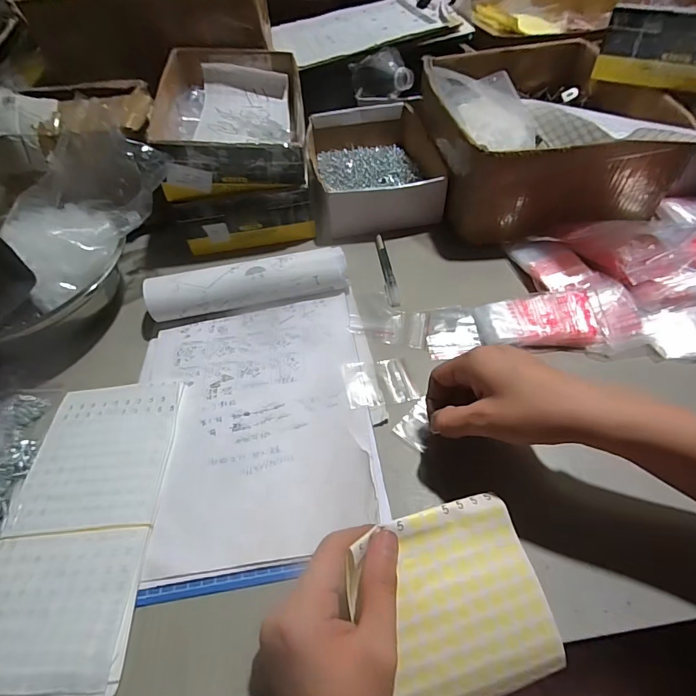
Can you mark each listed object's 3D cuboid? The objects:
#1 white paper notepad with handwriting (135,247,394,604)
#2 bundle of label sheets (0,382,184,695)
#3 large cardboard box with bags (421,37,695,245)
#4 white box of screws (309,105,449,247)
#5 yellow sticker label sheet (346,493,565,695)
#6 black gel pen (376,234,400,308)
[{"bbox_3d":[-0.088,0.038,0.370,0.215,0.045,0.304,-9,51,-2],"label":"white paper notepad with handwriting"},{"bbox_3d":[-0.217,0.134,0.327,0.125,0.008,0.238,-4,51,1],"label":"bundle of label sheets"},{"bbox_3d":[0.253,-0.308,0.556,0.270,0.119,0.388,-4,51,2],"label":"large cardboard box with bags"},{"bbox_3d":[0.031,-0.279,0.607,0.170,0.066,0.269,-6,51,0],"label":"white box of screws"},{"bbox_3d":[0.068,0.166,0.260,0.120,0.022,0.115,-13,73,-14],"label":"yellow sticker label sheet"},{"bbox_3d":[0.047,-0.097,0.497,0.015,0.012,0.120,-8,51,-1],"label":"black gel pen"}]

